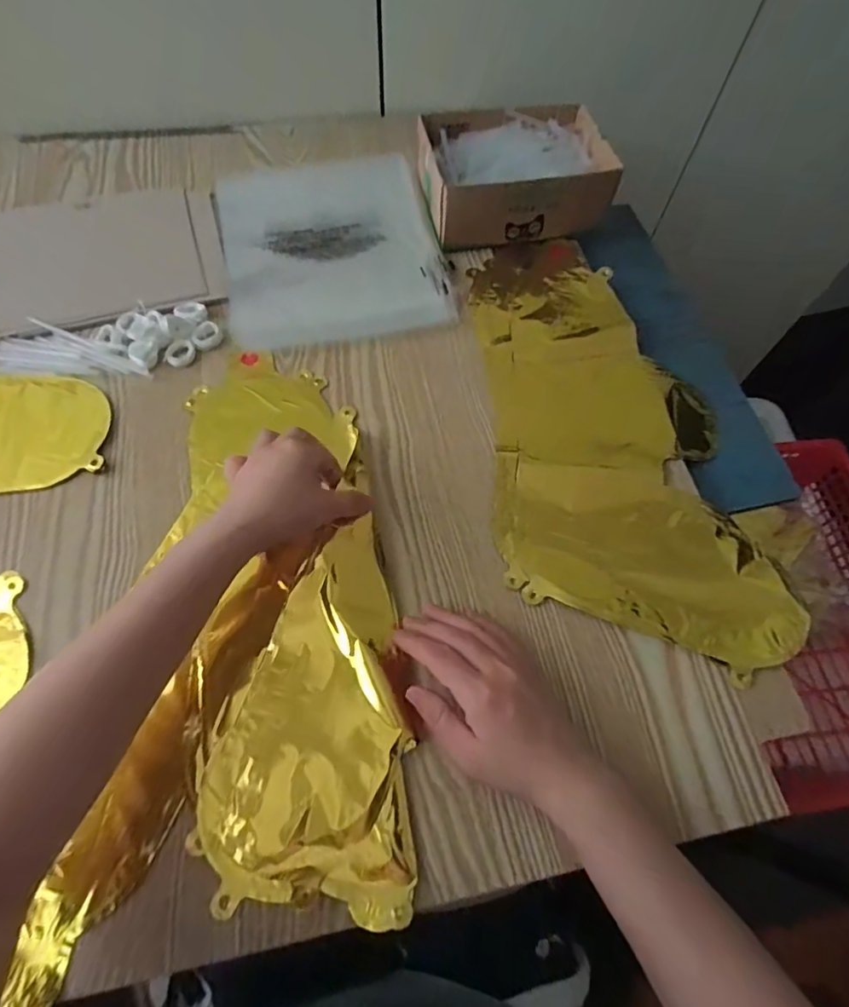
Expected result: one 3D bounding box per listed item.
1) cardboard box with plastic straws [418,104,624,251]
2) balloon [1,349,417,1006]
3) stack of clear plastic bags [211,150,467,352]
[{"bbox_3d":[0.093,-0.343,0.569,0.190,0.067,0.148,-7,64,-7],"label":"cardboard box with plastic straws"},{"bbox_3d":[-0.129,0.062,0.393,0.211,0.031,0.425,-3,64,-5],"label":"balloon"},{"bbox_3d":[-0.095,-0.267,0.550,0.213,0.027,0.239,-10,64,-9],"label":"stack of clear plastic bags"}]

